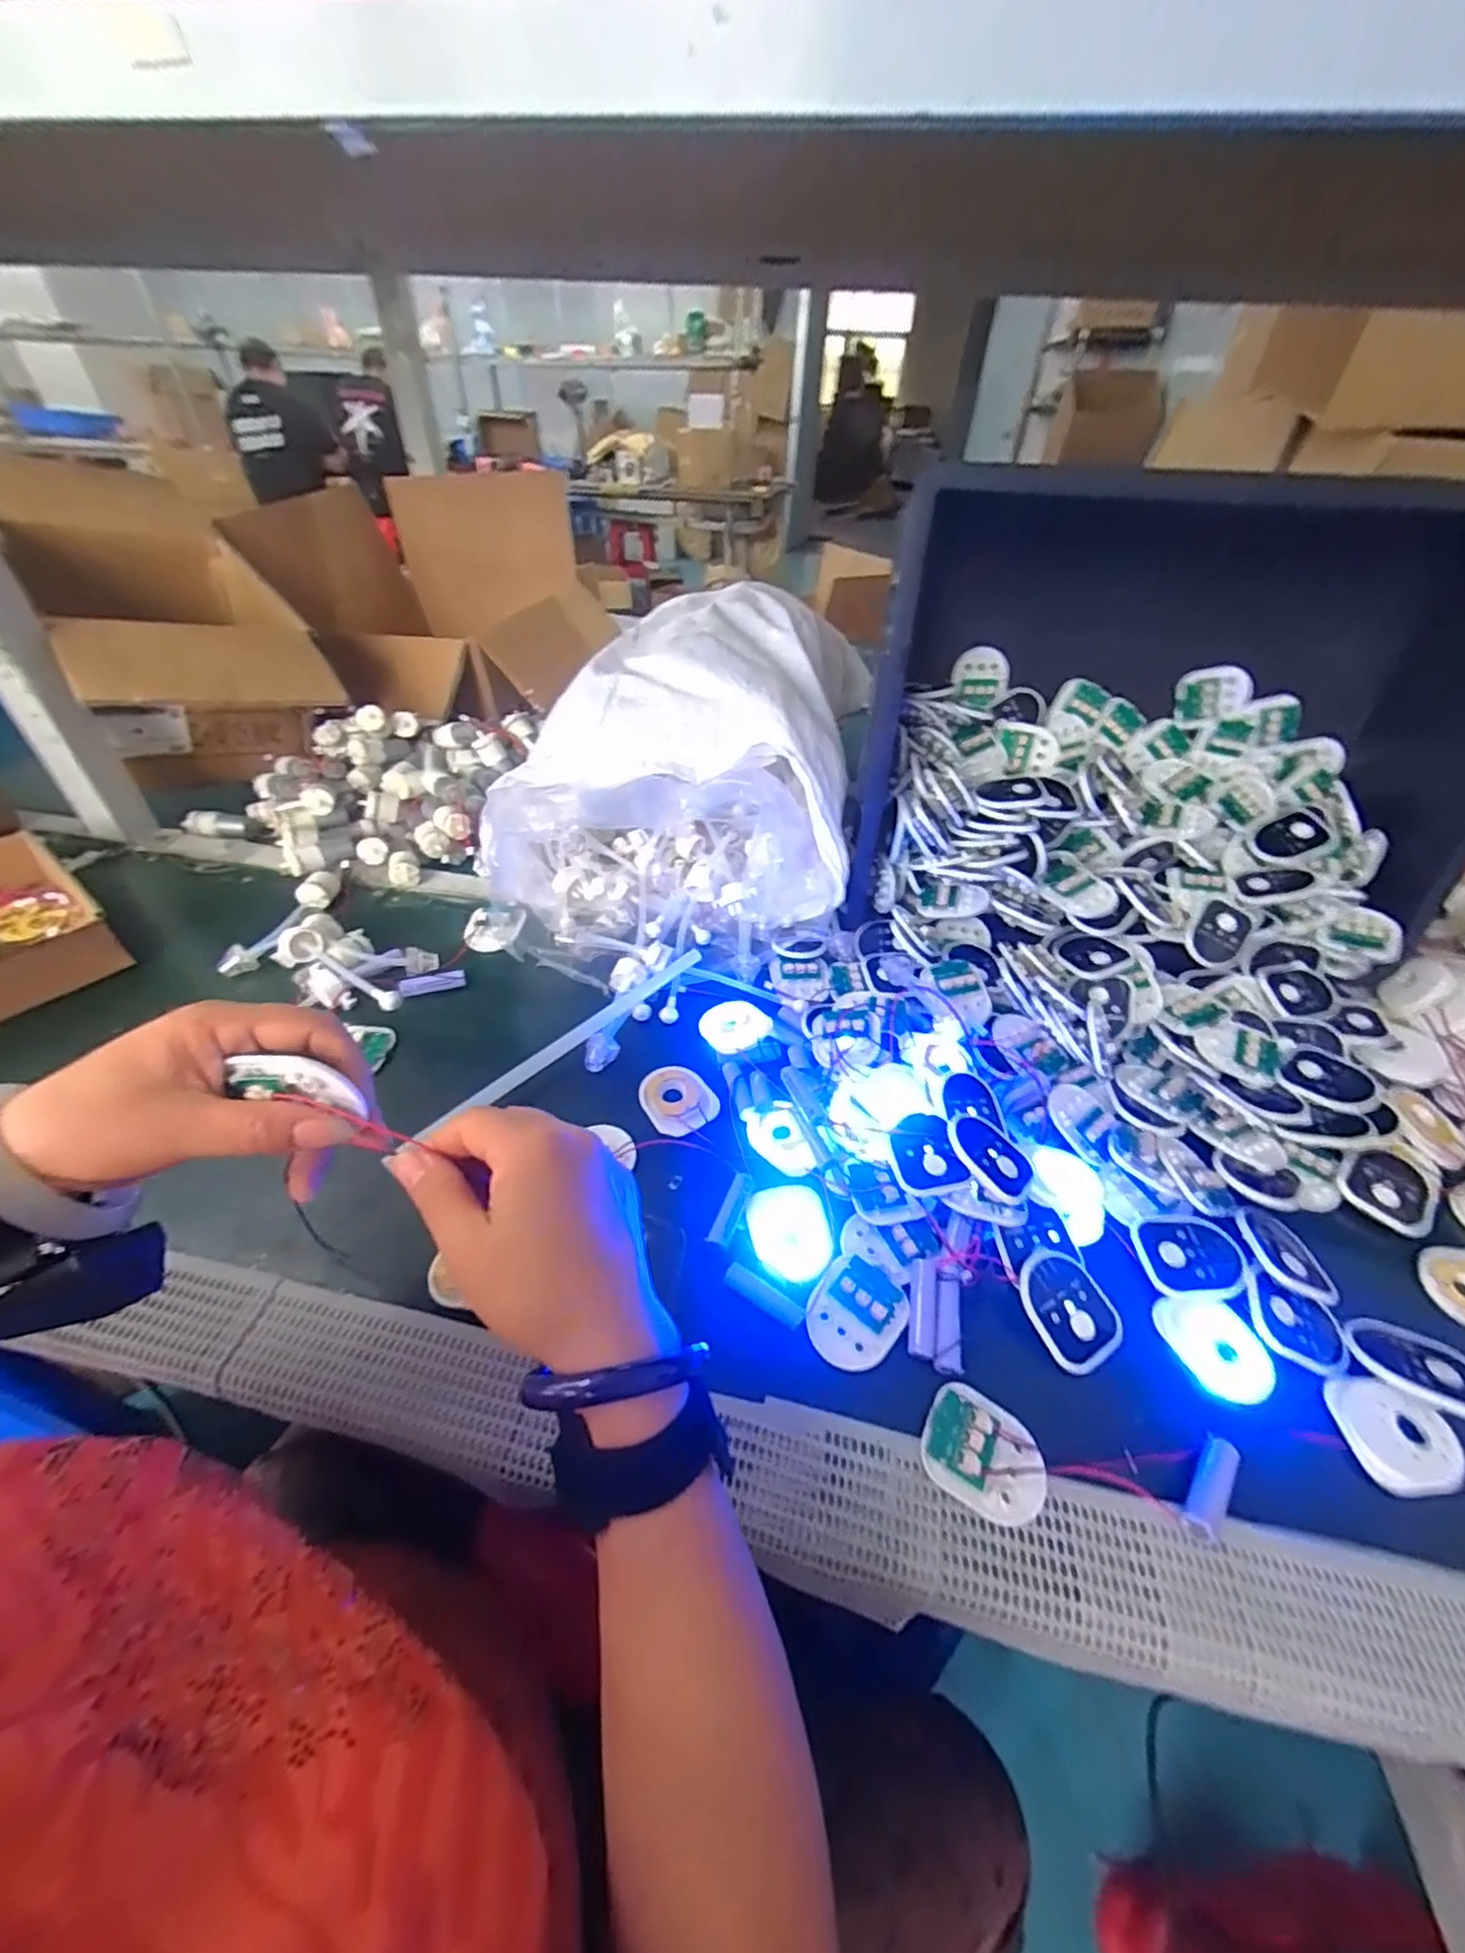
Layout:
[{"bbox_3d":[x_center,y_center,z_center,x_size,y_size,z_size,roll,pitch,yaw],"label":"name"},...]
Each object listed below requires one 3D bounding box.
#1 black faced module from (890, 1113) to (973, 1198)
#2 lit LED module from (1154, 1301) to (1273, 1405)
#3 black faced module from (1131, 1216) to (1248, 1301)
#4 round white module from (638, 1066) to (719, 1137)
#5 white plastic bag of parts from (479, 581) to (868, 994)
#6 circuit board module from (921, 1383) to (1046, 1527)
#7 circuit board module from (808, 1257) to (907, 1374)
[{"bbox_3d":[0.122,0.113,0.412,0.041,0.012,0.053,-7,48,-7],"label":"black faced module"},{"bbox_3d":[0.275,0.210,0.366,0.045,0.008,0.054,-10,49,-10],"label":"lit LED module"},{"bbox_3d":[0.283,0.172,0.397,0.058,0.007,0.049,2,48,1],"label":"black faced module"},{"bbox_3d":[-0.041,0.090,0.472,0.050,0.005,0.056,-27,54,-23],"label":"round white module"},{"bbox_3d":[-0.027,-0.241,0.666,0.295,0.156,0.554,6,42,3],"label":"white plastic bag of parts"},{"bbox_3d":[0.125,0.239,0.322,0.056,0.011,0.049,28,53,23],"label":"circuit board module"},{"bbox_3d":[0.072,0.191,0.369,0.049,0.009,0.061,32,55,25],"label":"circuit board module"}]

